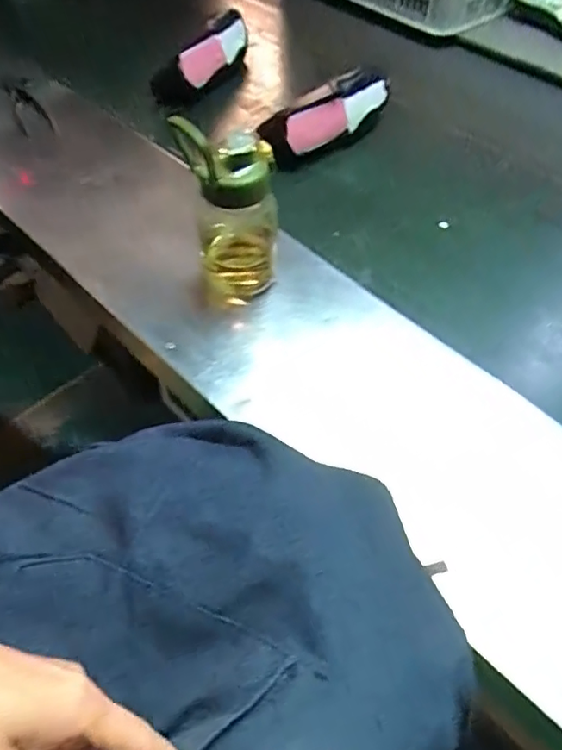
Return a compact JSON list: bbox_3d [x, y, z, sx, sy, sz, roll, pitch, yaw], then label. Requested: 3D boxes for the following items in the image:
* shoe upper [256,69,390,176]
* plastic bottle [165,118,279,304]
[{"bbox_3d":[0.074,-0.409,0.874,0.088,0.080,0.258,38,61,23],"label":"shoe upper"},{"bbox_3d":[-0.055,-0.170,0.595,0.099,0.198,0.073,8,53,4],"label":"plastic bottle"}]

